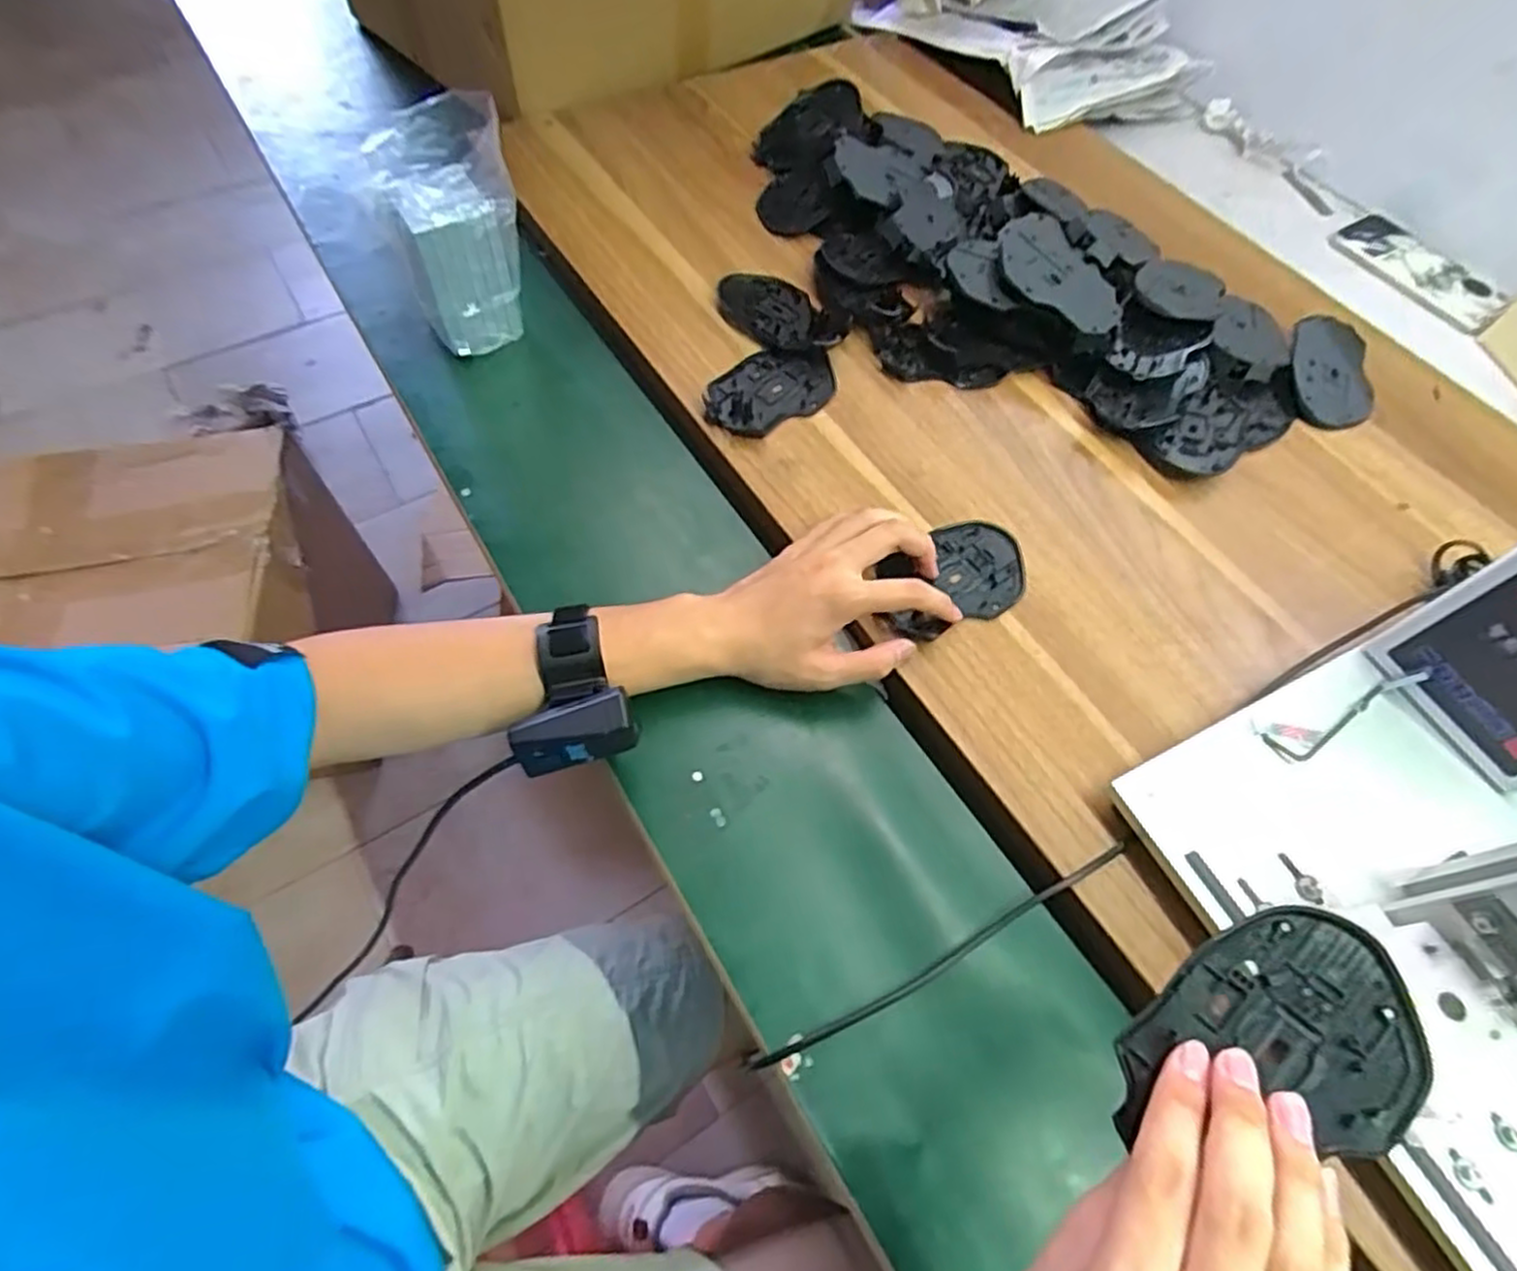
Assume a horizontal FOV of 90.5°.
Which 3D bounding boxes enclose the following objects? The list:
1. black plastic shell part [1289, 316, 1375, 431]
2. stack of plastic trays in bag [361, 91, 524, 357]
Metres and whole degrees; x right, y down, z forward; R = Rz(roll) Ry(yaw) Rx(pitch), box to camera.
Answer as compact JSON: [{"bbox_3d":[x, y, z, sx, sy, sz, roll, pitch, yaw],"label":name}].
[{"bbox_3d":[0.482,-0.222,0.634,0.067,0.016,0.111,13,61,3],"label":"black plastic shell part"},{"bbox_3d":[-0.230,-0.304,0.576,0.092,0.152,0.080,-9,62,-11],"label":"stack of plastic trays in bag"}]

